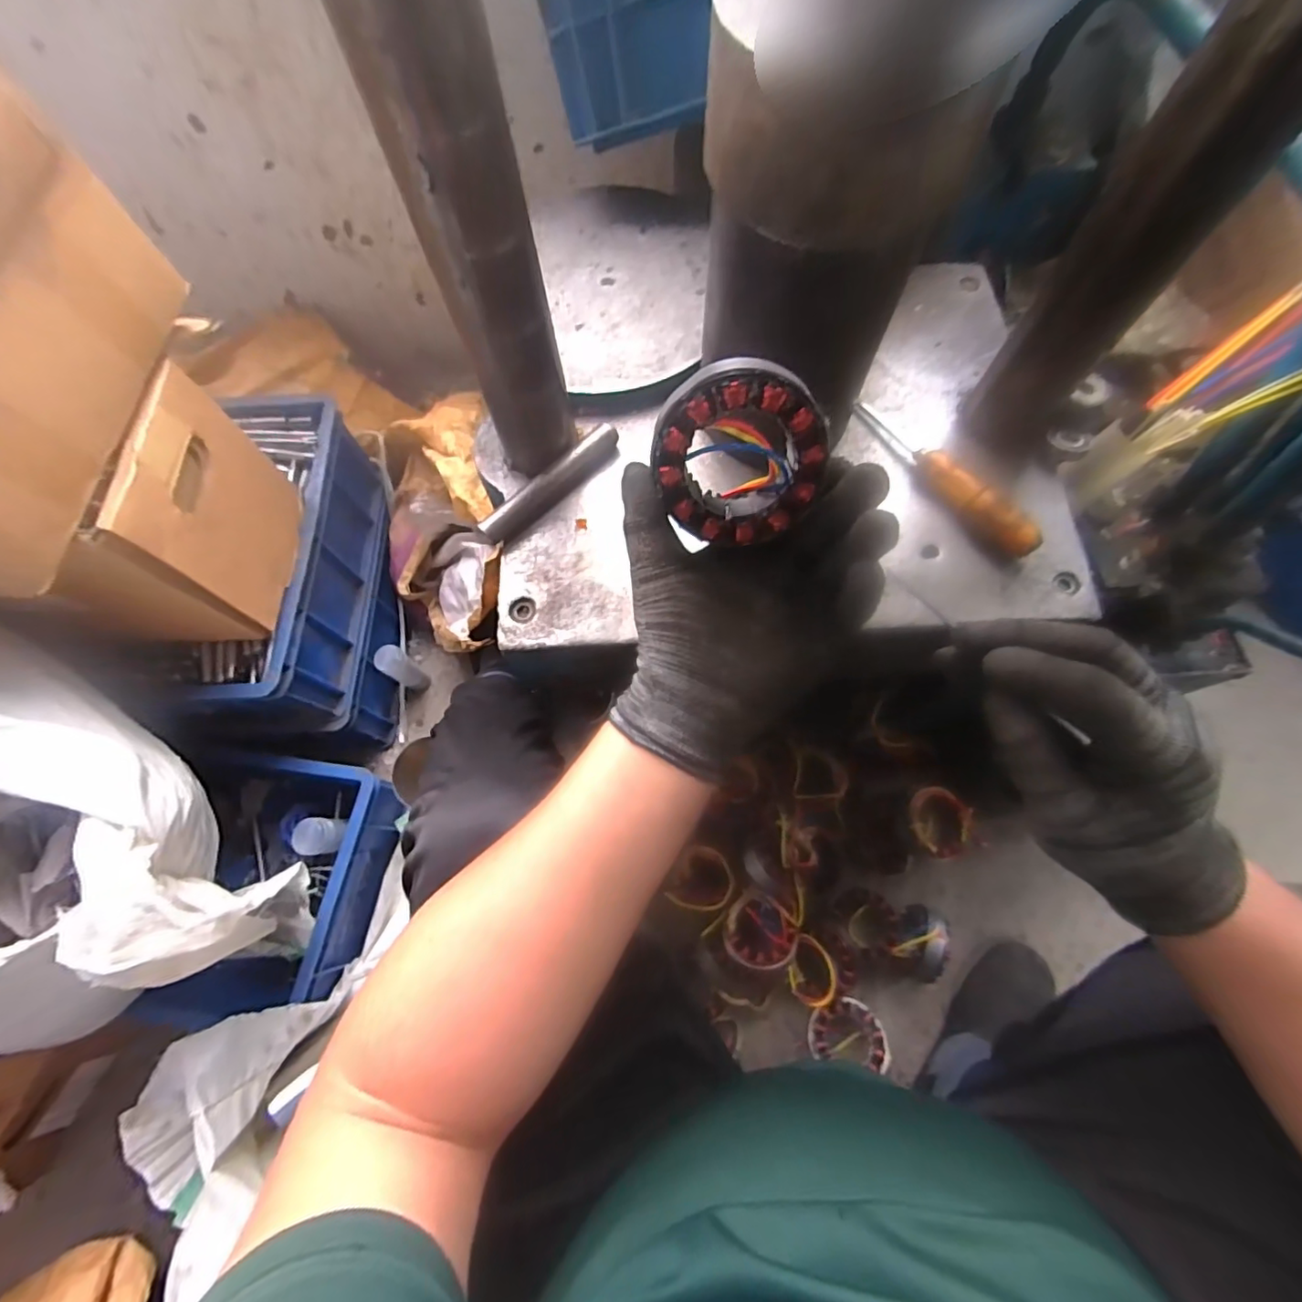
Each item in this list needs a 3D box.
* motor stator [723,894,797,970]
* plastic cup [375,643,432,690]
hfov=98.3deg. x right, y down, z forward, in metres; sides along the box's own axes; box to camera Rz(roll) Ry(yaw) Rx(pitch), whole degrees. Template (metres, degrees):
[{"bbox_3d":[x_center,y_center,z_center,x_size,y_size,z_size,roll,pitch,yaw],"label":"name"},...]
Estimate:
[{"bbox_3d":[0.129,0.332,0.668,0.081,0.015,0.078,-1,70,1],"label":"motor stator"},{"bbox_3d":[-0.373,0.027,0.848,0.039,0.116,0.037,-1,70,1],"label":"plastic cup"}]

